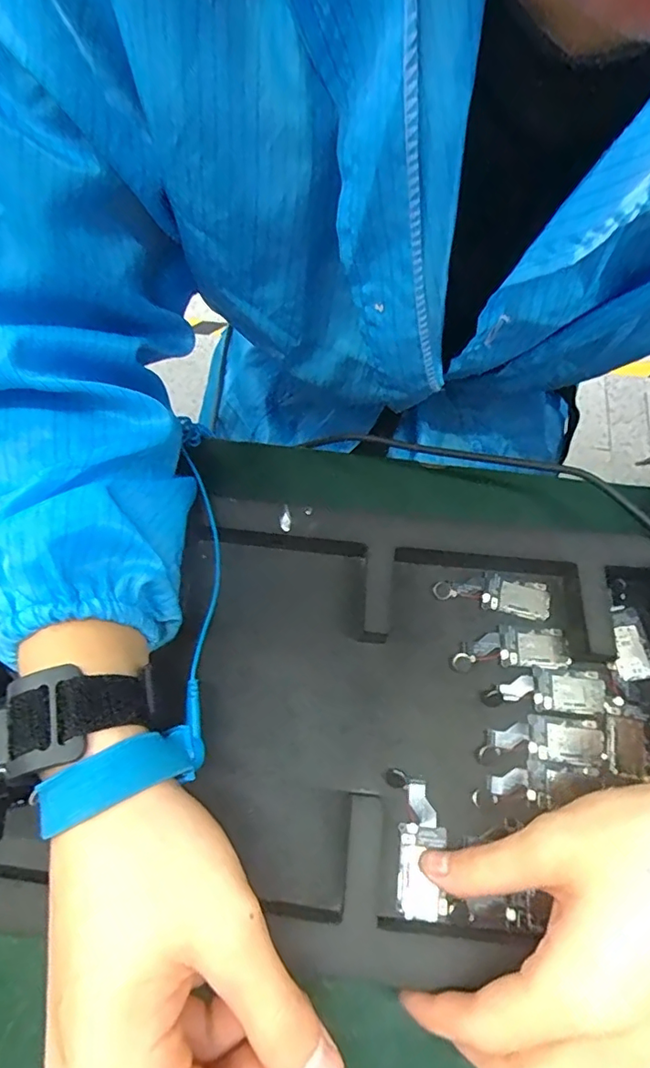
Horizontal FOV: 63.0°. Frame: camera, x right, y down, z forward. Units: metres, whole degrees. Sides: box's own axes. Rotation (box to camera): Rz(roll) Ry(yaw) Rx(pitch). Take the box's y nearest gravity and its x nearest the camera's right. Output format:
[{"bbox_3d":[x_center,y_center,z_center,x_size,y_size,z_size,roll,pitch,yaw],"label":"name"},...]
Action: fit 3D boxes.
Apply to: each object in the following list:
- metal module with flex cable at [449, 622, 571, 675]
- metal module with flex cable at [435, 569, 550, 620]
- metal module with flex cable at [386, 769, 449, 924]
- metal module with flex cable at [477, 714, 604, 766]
[{"bbox_3d":[0.102,0.063,0.295,0.064,0.004,0.023,-3,70,-2],"label":"metal module with flex cable"},{"bbox_3d":[0.098,0.033,0.309,0.065,0.004,0.022,12,70,3],"label":"metal module with flex cable"},{"bbox_3d":[0.045,0.150,0.258,0.025,0.004,0.062,-1,66,-2],"label":"metal module with flex cable"},{"bbox_3d":[0.112,0.107,0.277,0.062,0.004,0.023,1,70,-1],"label":"metal module with flex cable"}]

